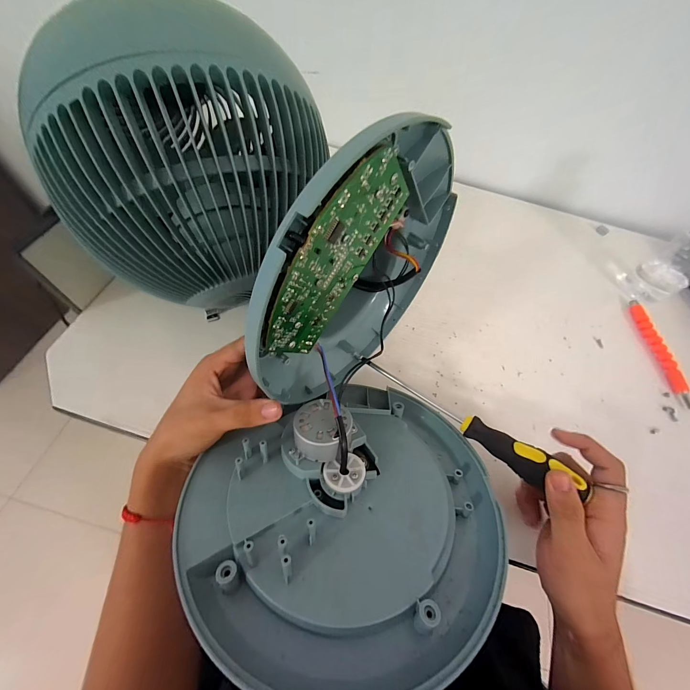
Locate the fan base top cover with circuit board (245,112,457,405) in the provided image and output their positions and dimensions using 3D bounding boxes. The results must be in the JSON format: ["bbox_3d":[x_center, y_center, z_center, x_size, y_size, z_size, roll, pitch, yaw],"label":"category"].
[{"bbox_3d":[0.020,-0.054,0.265,0.056,0.245,0.238,30,63,13],"label":"fan base top cover with circuit board"}]

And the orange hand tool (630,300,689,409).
[{"bbox_3d":[0.441,0.005,0.418,0.018,0.012,0.166,5,60,-5],"label":"orange hand tool"}]

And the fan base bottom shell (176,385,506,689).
[{"bbox_3d":[0.011,0.112,0.223,0.237,0.054,0.203,-20,47,-30],"label":"fan base bottom shell"}]

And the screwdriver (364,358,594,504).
[{"bbox_3d":[0.112,0.071,0.289,0.212,0.019,0.024,31,63,28],"label":"screwdriver"}]

